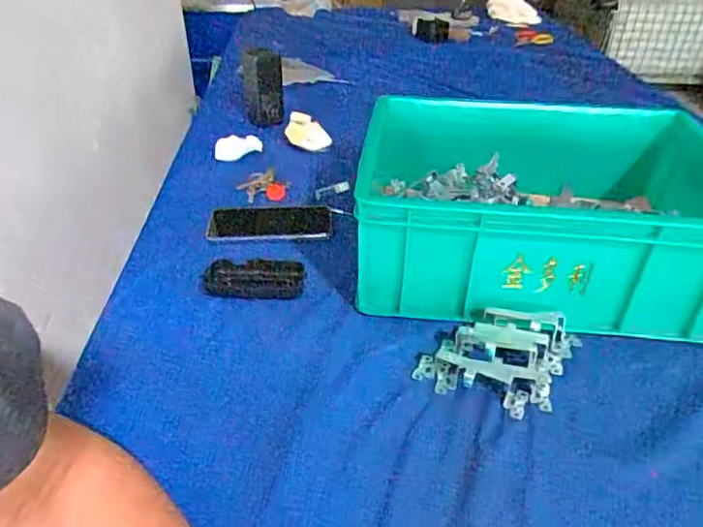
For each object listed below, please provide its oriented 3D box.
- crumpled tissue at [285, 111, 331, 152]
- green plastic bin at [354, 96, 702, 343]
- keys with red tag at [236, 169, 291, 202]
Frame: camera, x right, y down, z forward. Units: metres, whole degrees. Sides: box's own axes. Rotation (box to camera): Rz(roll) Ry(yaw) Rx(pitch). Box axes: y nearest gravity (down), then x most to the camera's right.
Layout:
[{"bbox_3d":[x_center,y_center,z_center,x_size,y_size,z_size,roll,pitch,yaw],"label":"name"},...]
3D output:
[{"bbox_3d":[-0.076,-0.225,0.935,0.052,0.043,0.089,-27,44,-33],"label":"crumpled tissue"},{"bbox_3d":[0.229,-0.067,0.639,0.425,0.139,0.291,4,36,4],"label":"green plastic bin"},{"bbox_3d":[-0.130,-0.115,0.809,0.061,0.023,0.066,0,36,0],"label":"keys with red tag"}]

